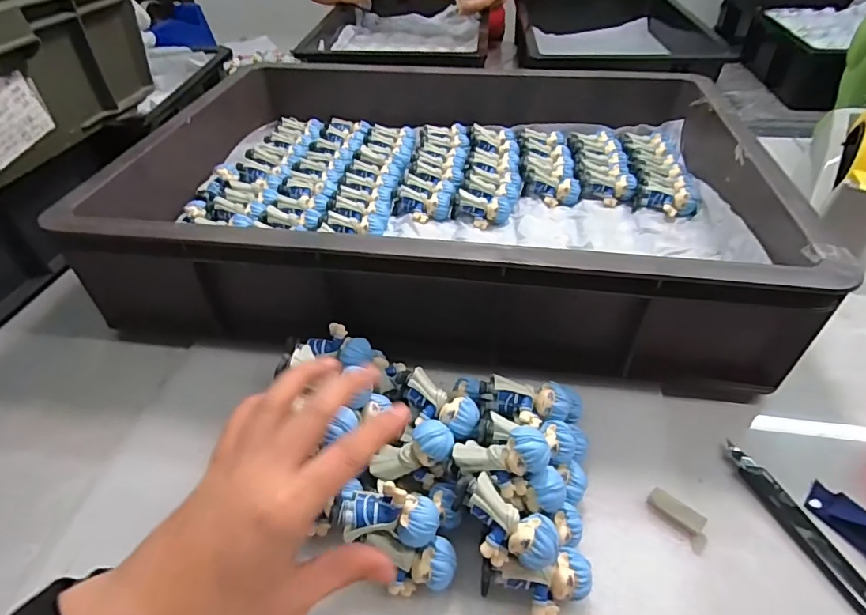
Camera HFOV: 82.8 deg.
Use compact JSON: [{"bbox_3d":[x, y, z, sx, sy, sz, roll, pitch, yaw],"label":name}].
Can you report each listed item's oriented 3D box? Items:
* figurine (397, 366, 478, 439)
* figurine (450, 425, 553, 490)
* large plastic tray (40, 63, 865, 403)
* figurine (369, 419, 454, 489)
[{"bbox_3d":[0.000,0.065,0.336,0.064,0.023,0.028,22,48,23],"label":"figurine"},{"bbox_3d":[0.042,0.090,0.298,0.057,0.025,0.029,-15,39,22],"label":"figurine"},{"bbox_3d":[0.006,-0.129,0.526,0.589,0.123,0.409,5,44,7],"label":"large plastic tray"},{"bbox_3d":[-0.011,0.096,0.324,0.056,0.032,0.028,-31,16,17],"label":"figurine"}]

